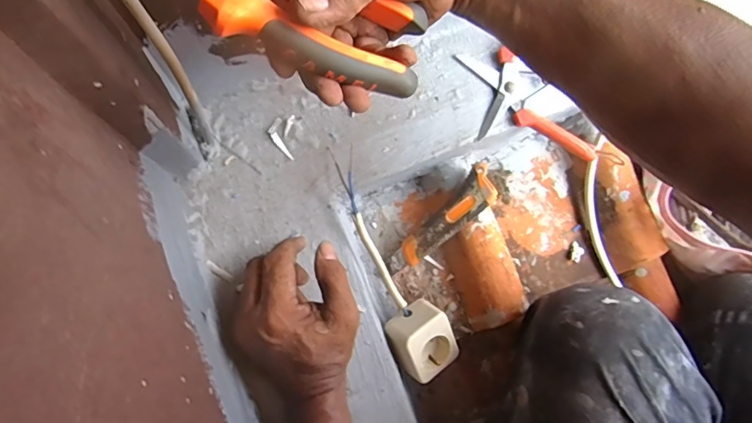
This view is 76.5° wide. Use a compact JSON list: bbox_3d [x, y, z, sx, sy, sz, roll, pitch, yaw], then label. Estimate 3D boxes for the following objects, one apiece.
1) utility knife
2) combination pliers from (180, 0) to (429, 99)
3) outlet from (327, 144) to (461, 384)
[{"bbox_3d":[0.072,0.015,0.527,0.154,0.016,0.039,-44,79,11],"label":"utility knife"},{"bbox_3d":[-0.057,-0.119,0.266,0.189,0.020,0.056,16,73,-24],"label":"combination pliers"},{"bbox_3d":[0.020,0.077,0.495,0.062,0.048,0.209,-28,96,-9],"label":"outlet"}]

